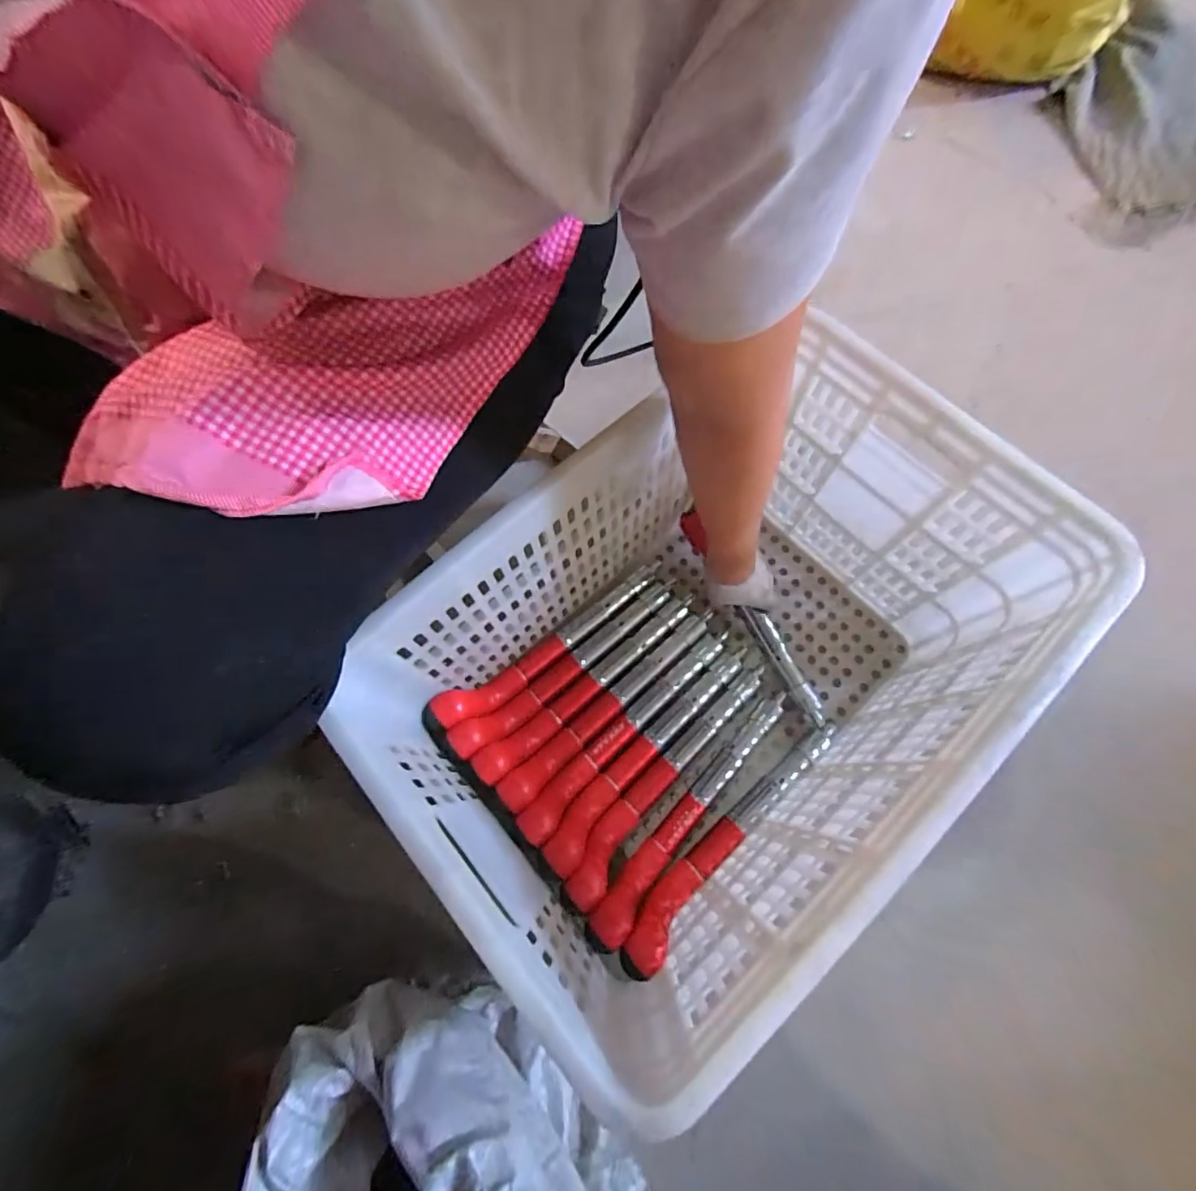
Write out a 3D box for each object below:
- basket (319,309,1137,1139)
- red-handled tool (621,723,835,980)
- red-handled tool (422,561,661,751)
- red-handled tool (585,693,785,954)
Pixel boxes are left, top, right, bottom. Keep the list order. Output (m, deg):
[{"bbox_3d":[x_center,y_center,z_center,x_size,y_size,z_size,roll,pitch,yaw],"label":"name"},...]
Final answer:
[{"bbox_3d":[0.104,0.066,0.513,0.523,0.297,0.344,-39,73,-13],"label":"basket"},{"bbox_3d":[0.141,0.249,0.559,0.326,0.064,0.033,-35,72,-26],"label":"red-handled tool"},{"bbox_3d":[-0.053,0.060,0.626,0.329,0.057,0.045,-35,72,-27],"label":"red-handled tool"},{"bbox_3d":[0.098,0.233,0.577,0.034,0.085,0.322,42,58,15],"label":"red-handled tool"}]

